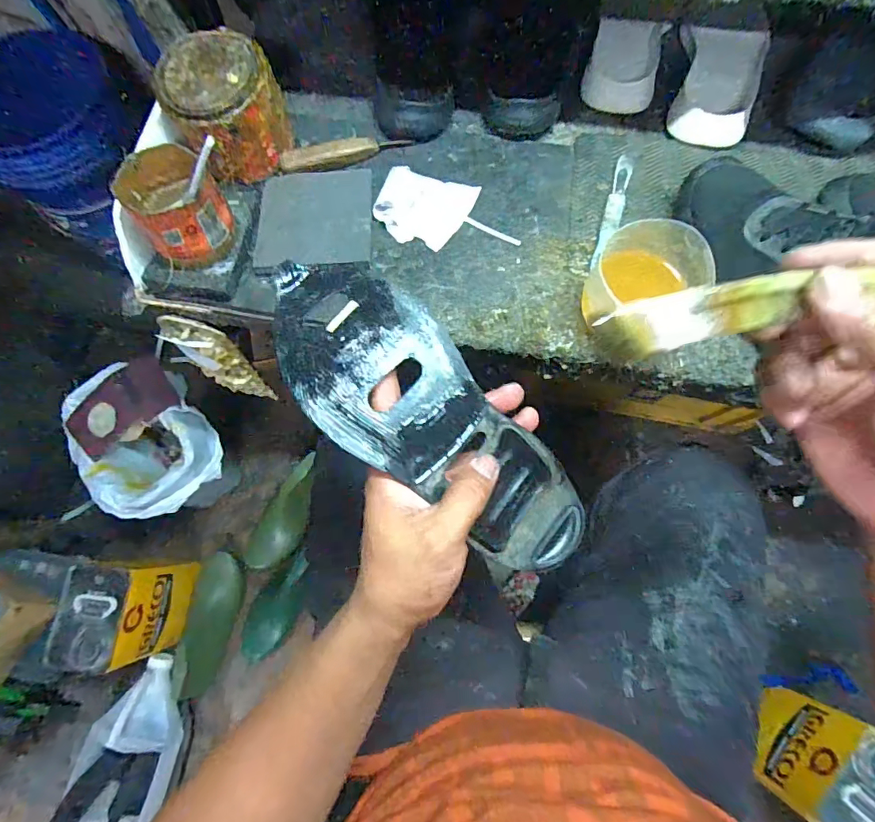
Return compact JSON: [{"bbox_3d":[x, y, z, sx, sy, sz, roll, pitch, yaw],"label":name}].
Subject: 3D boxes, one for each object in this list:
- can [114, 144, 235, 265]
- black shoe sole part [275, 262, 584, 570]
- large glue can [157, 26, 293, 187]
[{"bbox_3d":[-0.244,-0.194,0.440,0.081,0.070,0.087,0,75,2],"label":"can"},{"bbox_3d":[0.001,0.012,0.297,0.253,0.042,0.093,43,79,-14],"label":"black shoe sole part"},{"bbox_3d":[-0.208,-0.304,0.474,0.108,0.085,0.100,0,75,2],"label":"large glue can"}]

